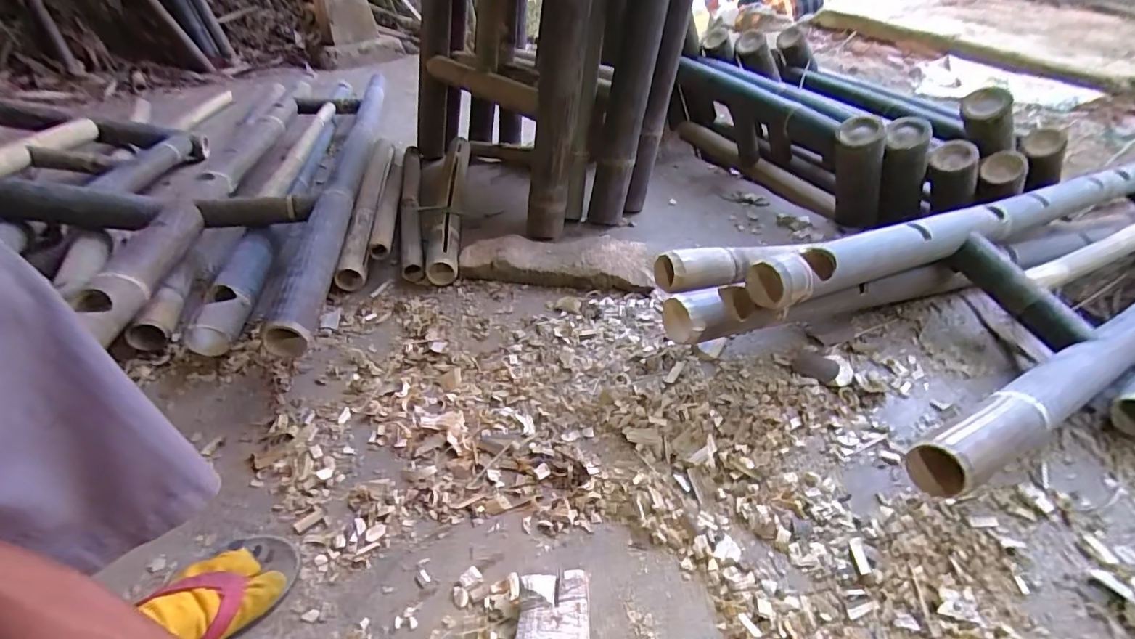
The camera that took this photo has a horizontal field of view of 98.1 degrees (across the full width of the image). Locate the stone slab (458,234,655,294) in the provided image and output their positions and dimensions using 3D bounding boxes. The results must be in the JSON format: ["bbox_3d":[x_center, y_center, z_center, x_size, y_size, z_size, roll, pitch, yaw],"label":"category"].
[{"bbox_3d":[-0.015,-0.118,0.927,0.355,0.046,0.145,5,42,12],"label":"stone slab"}]

